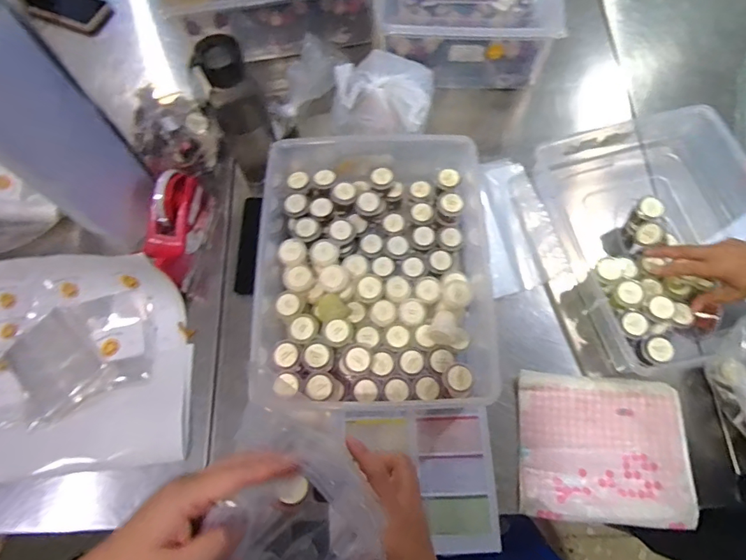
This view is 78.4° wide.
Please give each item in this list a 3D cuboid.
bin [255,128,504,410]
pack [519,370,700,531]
[{"bbox_3d":[0.015,-0.024,0.636,0.319,0.111,0.395,2,70,3],"label":"bin"},{"bbox_3d":[0.299,0.215,0.589,0.213,0.013,0.177,5,70,4],"label":"pack"}]

